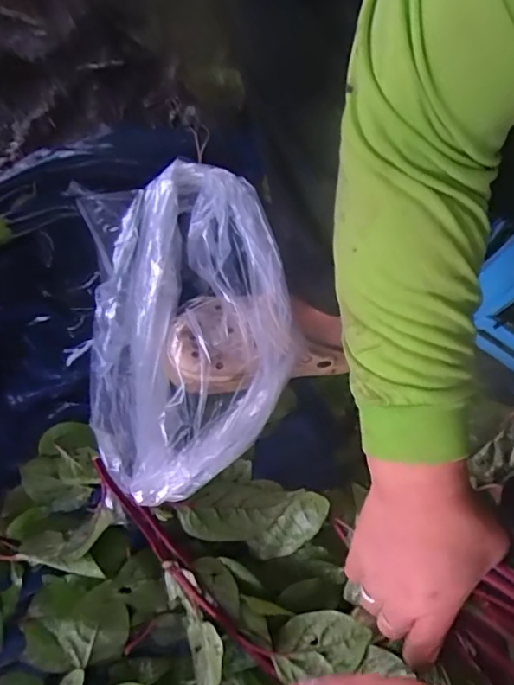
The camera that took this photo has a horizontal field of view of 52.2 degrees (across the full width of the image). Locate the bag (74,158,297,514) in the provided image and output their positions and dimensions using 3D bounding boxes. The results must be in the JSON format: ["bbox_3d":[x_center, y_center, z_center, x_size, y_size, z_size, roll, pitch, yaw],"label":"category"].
[{"bbox_3d":[-0.083,-0.039,0.573,0.216,0.101,0.405,-10,66,-4],"label":"bag"}]

